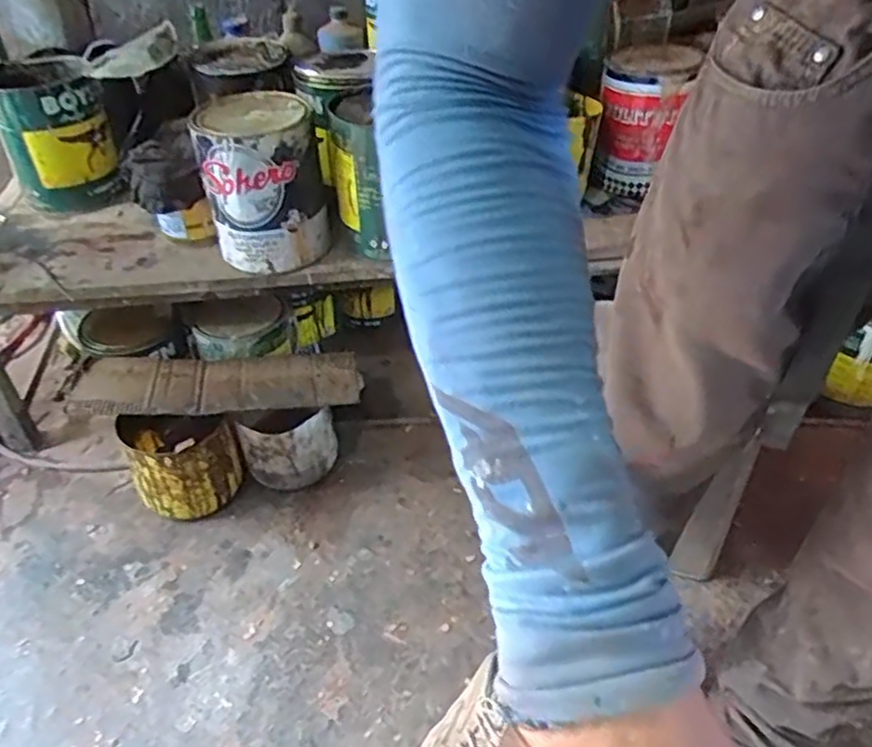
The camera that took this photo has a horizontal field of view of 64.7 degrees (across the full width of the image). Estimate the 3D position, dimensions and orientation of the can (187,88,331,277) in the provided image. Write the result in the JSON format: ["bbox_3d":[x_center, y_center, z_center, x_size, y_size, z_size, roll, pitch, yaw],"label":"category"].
[{"bbox_3d":[-0.243,-0.270,0.983,0.155,0.201,0.170,0,39,0],"label":"can"}]

